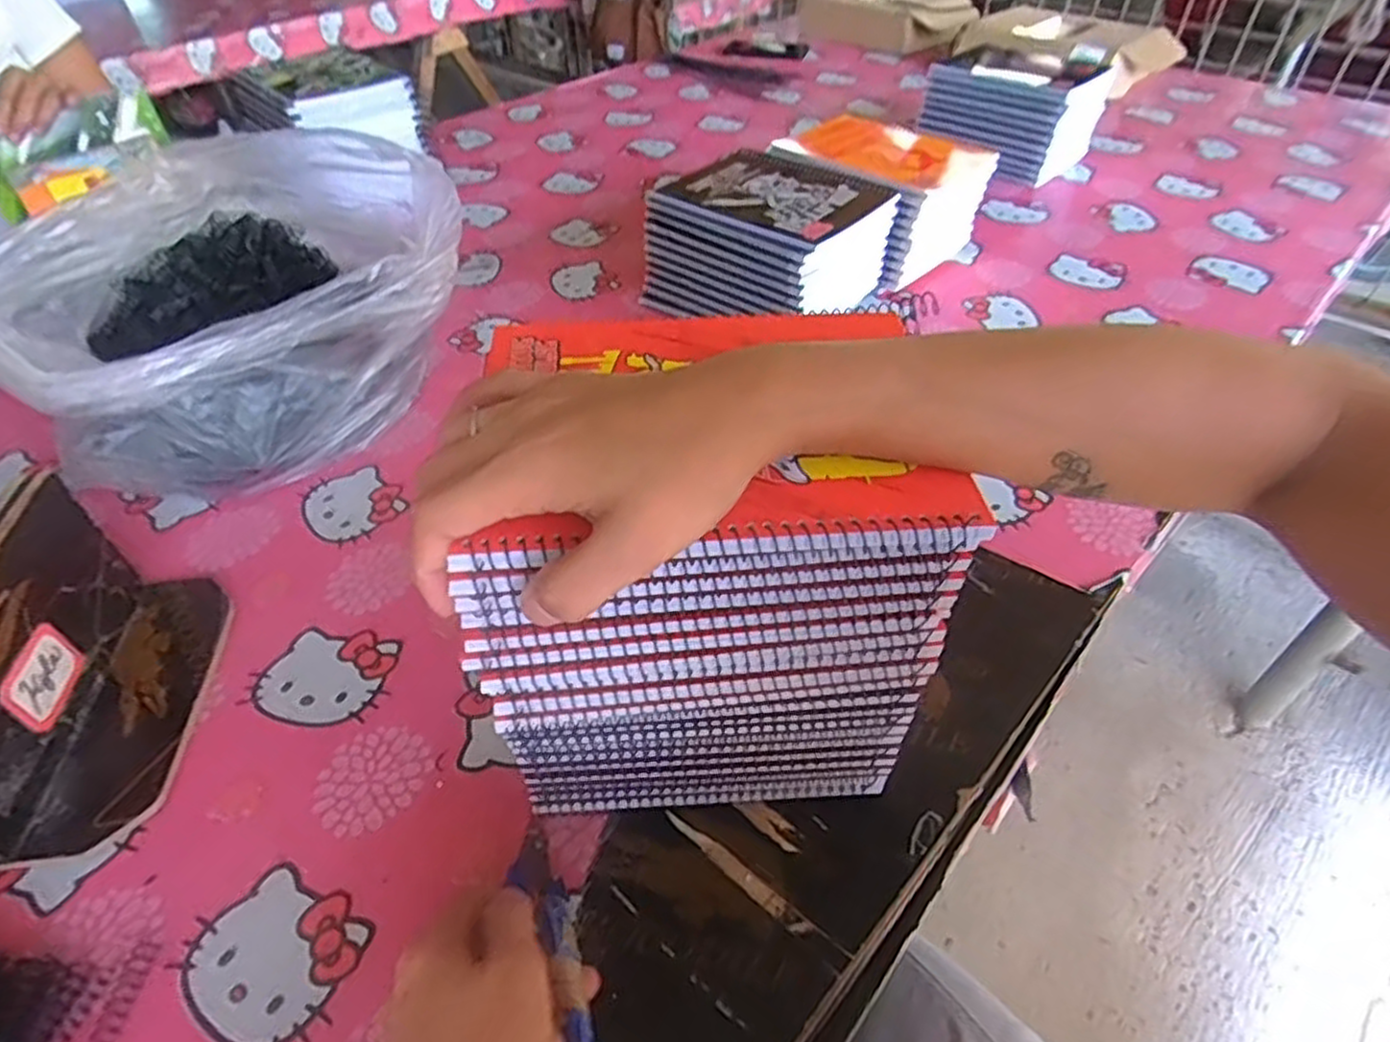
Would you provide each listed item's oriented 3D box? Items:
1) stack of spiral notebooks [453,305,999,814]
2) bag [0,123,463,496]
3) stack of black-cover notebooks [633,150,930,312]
[{"bbox_3d":[0.005,0.032,0.389,0.190,0.219,0.145,-5,45,-3],"label":"stack of spiral notebooks"},{"bbox_3d":[-0.357,-0.152,0.597,0.227,0.211,0.307,33,54,29],"label":"bag"},{"bbox_3d":[0.078,-0.281,0.771,0.207,0.118,0.174,26,51,26],"label":"stack of black-cover notebooks"}]

